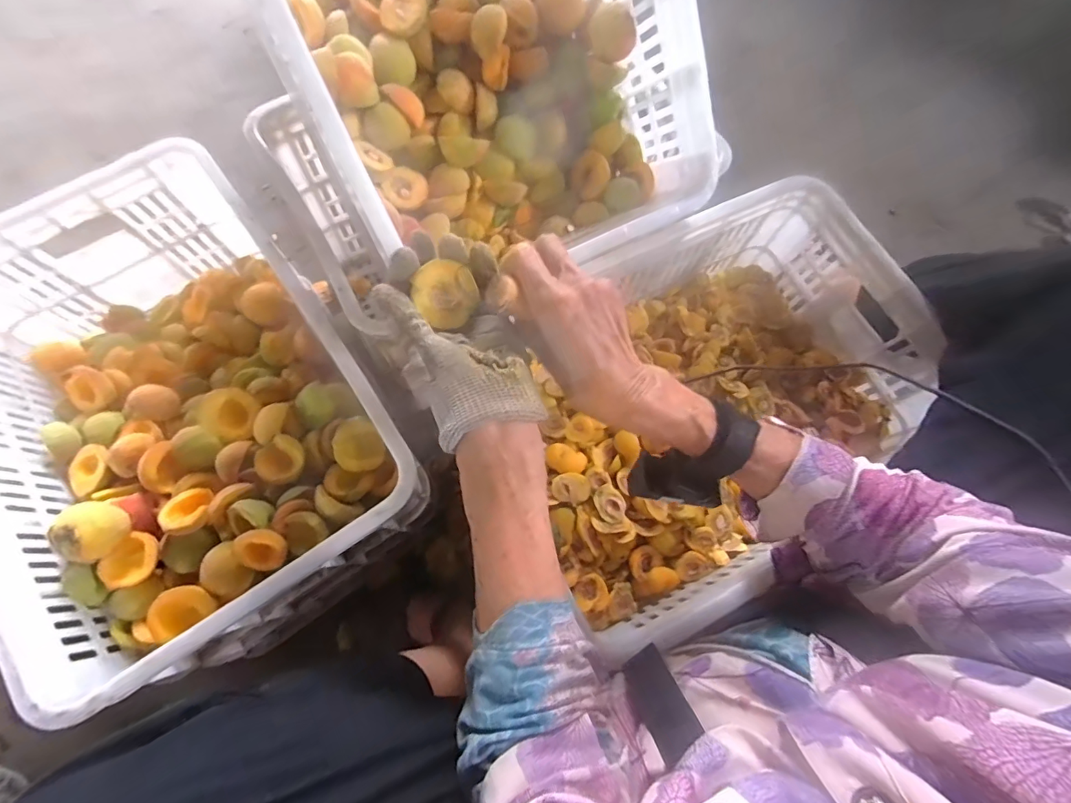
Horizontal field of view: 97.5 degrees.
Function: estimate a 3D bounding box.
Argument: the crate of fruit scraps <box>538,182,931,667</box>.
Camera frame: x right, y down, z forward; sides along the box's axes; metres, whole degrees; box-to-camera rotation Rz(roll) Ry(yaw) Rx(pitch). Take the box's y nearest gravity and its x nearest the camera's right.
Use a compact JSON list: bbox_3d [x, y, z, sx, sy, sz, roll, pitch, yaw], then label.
[{"bbox_3d":[0.195,-0.010,0.536,0.463,0.157,0.338,-26,74,-11],"label":"crate of fruit scraps"}]

